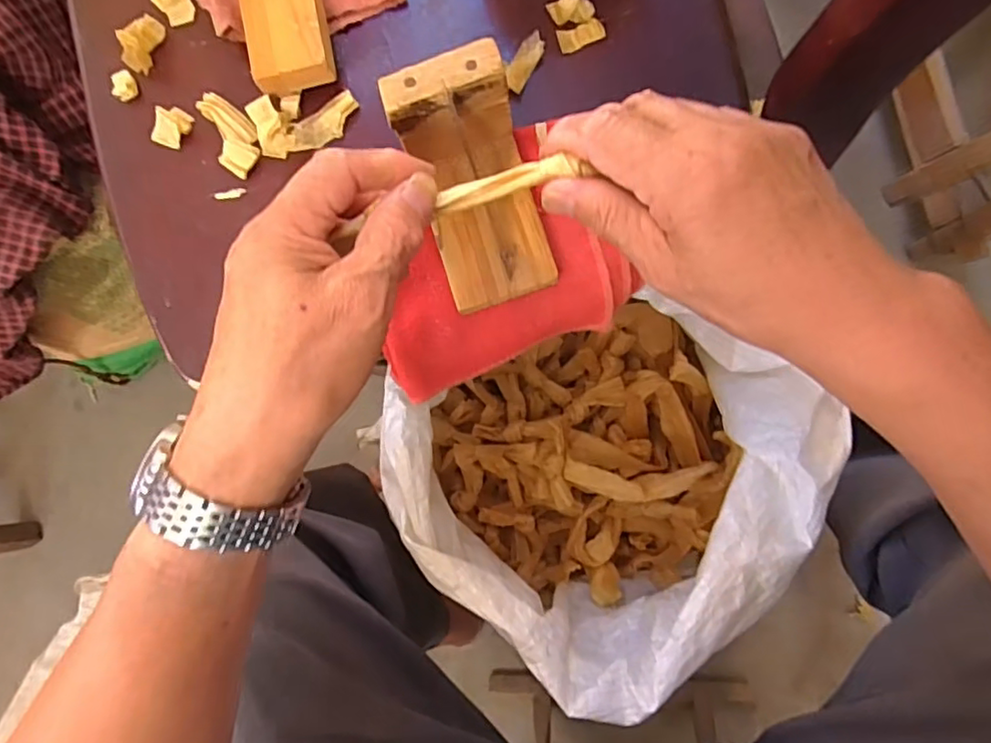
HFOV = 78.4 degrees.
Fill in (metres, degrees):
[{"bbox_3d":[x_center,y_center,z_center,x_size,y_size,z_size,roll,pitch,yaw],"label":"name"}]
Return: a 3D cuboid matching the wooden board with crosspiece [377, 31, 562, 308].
[{"bbox_3d":[-0.010,-0.095,0.314,0.058,0.068,0.106,-16,85,5],"label":"wooden board with crosspiece"}]

